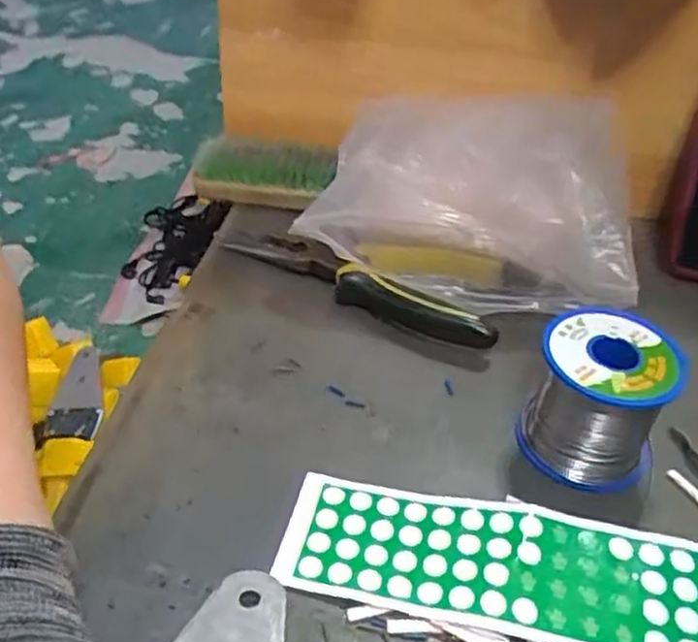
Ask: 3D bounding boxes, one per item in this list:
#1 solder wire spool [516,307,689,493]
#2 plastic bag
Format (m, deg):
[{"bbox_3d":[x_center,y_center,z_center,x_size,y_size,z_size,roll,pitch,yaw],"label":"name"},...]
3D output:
[{"bbox_3d":[0.122,0.038,0.362,0.068,0.063,0.068,16,40,14],"label":"solder wire spool"},{"bbox_3d":[0.081,-0.081,0.483,0.207,0.093,0.140,9,39,6],"label":"plastic bag"}]

